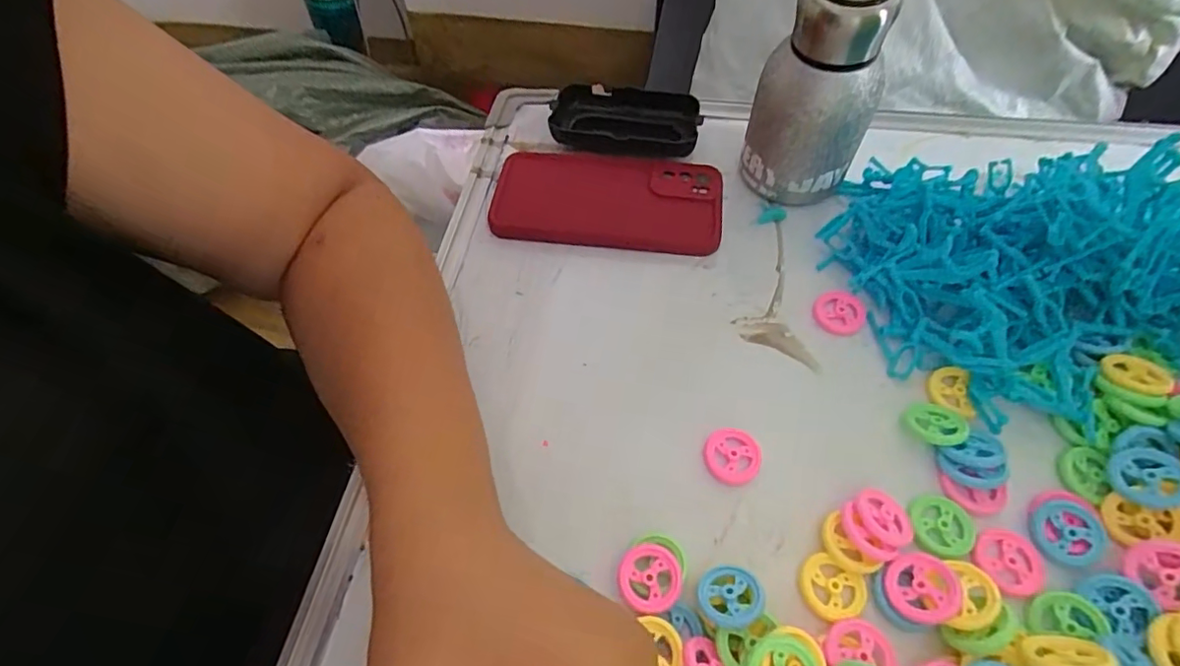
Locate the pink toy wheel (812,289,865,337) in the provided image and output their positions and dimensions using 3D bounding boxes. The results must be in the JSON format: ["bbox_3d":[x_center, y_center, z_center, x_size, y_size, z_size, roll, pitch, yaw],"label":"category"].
[{"bbox_3d":[0.155,-0.013,0.339,0.030,0.004,0.031,-1,57,1],"label":"pink toy wheel"}]

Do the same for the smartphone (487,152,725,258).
[{"bbox_3d":[0.011,-0.098,0.387,0.162,0.015,0.079,8,58,7],"label":"smartphone"}]

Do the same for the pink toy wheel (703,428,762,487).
[{"bbox_3d":[0.077,0.068,0.296,0.029,0.010,0.029,-1,57,1],"label":"pink toy wheel"}]

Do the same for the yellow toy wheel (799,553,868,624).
[{"bbox_3d":[0.113,0.121,0.257,0.029,0.005,0.027,-1,57,1],"label":"yellow toy wheel"}]

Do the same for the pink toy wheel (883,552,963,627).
[{"bbox_3d":[0.151,0.115,0.248,0.030,0.005,0.029,-2,54,30],"label":"pink toy wheel"}]

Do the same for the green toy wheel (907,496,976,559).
[{"bbox_3d":[0.174,0.095,0.269,0.031,0.004,0.030,-1,57,1],"label":"green toy wheel"}]

